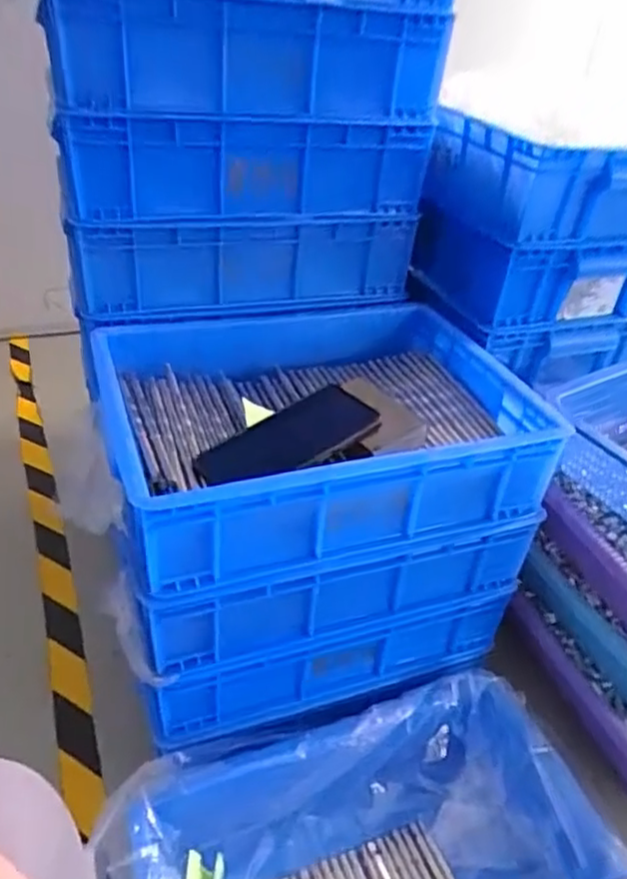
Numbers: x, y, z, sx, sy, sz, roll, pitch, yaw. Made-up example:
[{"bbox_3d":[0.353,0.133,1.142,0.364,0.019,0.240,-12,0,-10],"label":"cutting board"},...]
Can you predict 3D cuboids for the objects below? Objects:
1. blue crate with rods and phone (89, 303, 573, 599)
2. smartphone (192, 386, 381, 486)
[{"bbox_3d":[-0.003,-0.025,0.695,0.402,0.108,0.321,-8,37,-19],"label":"blue crate with rods and phone"},{"bbox_3d":[-0.024,0.003,0.595,0.160,0.013,0.070,-30,60,-14],"label":"smartphone"}]

